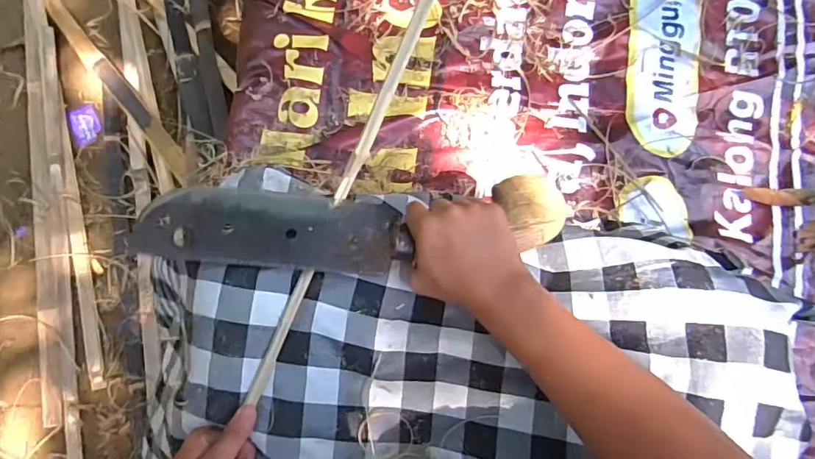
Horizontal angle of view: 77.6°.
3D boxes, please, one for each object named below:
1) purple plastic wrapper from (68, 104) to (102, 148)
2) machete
[{"bbox_3d":[-0.688,-0.223,1.085,0.062,0.009,0.086,-15,85,-8],"label":"purple plastic wrapper"},{"bbox_3d":[-0.042,-0.002,0.449,0.369,0.023,0.077,-2,83,-7],"label":"machete"}]

